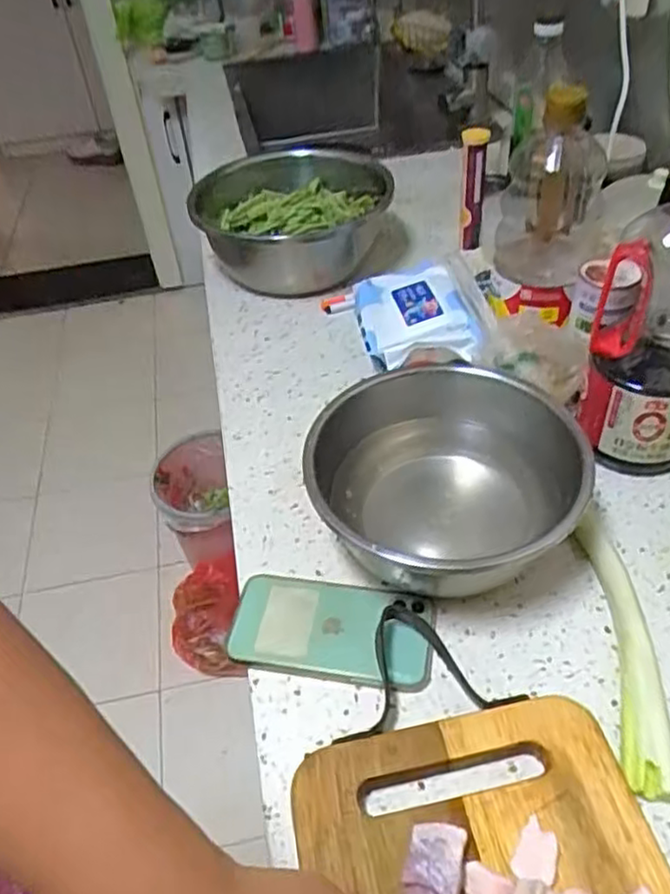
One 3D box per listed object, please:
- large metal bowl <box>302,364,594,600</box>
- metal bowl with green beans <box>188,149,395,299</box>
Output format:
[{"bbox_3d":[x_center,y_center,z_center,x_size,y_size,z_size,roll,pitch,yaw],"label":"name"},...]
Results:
[{"bbox_3d":[0.082,0.034,0.562,0.196,0.098,0.206,-3,45,2],"label":"large metal bowl"},{"bbox_3d":[-0.054,-0.296,0.906,0.235,0.107,0.258,-3,45,2],"label":"metal bowl with green beans"}]

